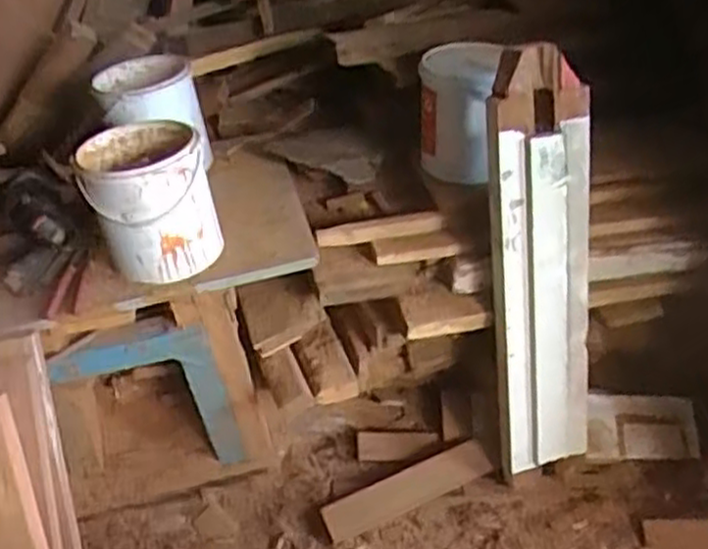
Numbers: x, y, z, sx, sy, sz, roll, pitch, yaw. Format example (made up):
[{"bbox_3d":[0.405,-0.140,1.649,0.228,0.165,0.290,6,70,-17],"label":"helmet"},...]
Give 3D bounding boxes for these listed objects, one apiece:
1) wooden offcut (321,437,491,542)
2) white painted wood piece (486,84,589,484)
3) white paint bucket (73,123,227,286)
[{"bbox_3d":[0.096,0.401,1.447,0.317,0.021,0.074,-21,64,-10],"label":"wooden offcut"},{"bbox_3d":[0.311,0.033,1.276,0.153,0.708,0.059,-6,29,5],"label":"white painted wood piece"},{"bbox_3d":[-0.315,-0.110,1.215,0.183,0.208,0.203,-17,40,-15],"label":"white paint bucket"}]

